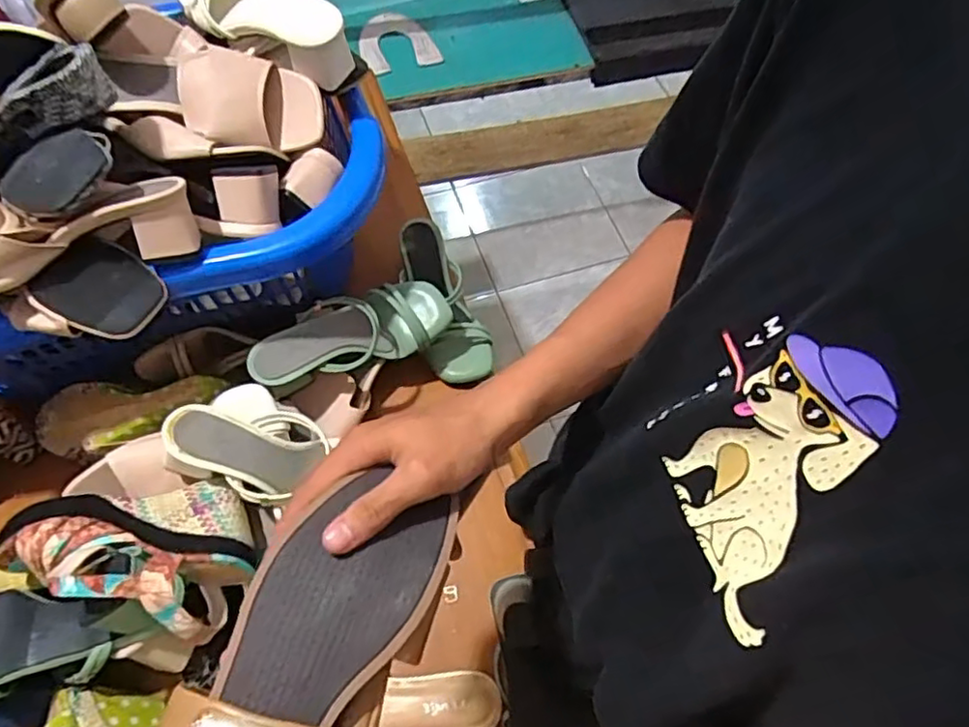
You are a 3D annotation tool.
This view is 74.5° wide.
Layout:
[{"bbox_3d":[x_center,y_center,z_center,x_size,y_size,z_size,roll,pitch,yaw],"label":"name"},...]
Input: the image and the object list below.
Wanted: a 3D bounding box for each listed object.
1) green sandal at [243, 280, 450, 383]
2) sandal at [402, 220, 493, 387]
[{"bbox_3d":[-0.145,-0.037,0.706,0.221,0.063,0.082,-21,63,-11],"label":"green sandal"},{"bbox_3d":[-0.049,-0.085,0.795,0.091,0.067,0.216,-12,62,-6],"label":"sandal"}]

